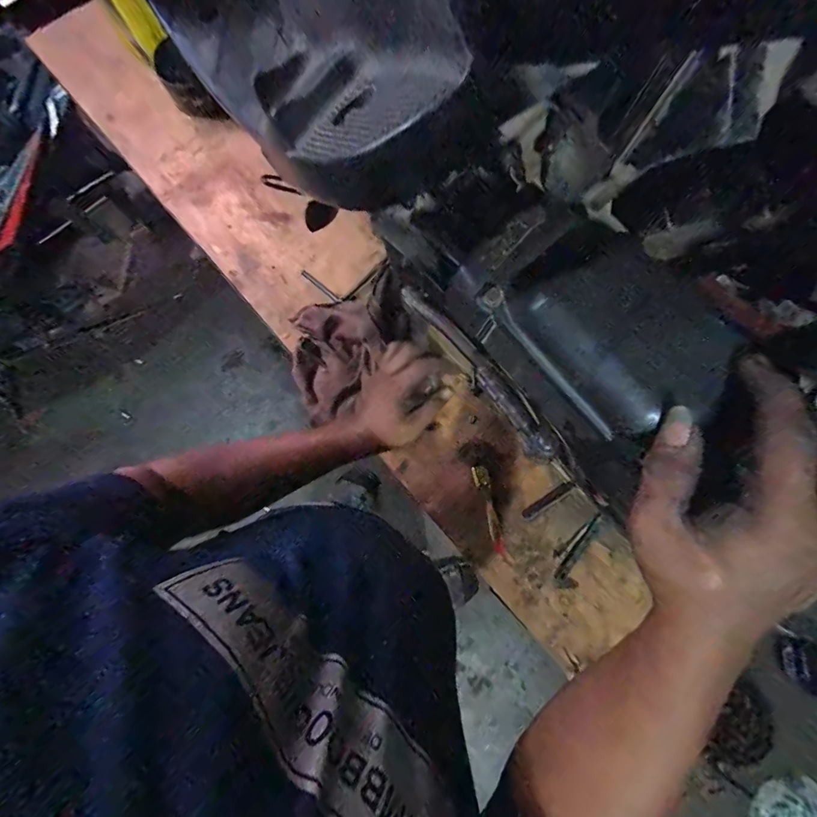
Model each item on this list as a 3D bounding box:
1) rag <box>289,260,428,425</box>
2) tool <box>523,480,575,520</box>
[{"bbox_3d":[-0.087,-0.106,0.633,0.224,0.056,0.150,-32,78,-6],"label":"rag"},{"bbox_3d":[0.206,0.133,0.585,0.087,0.010,0.016,-34,78,-4],"label":"tool"}]

